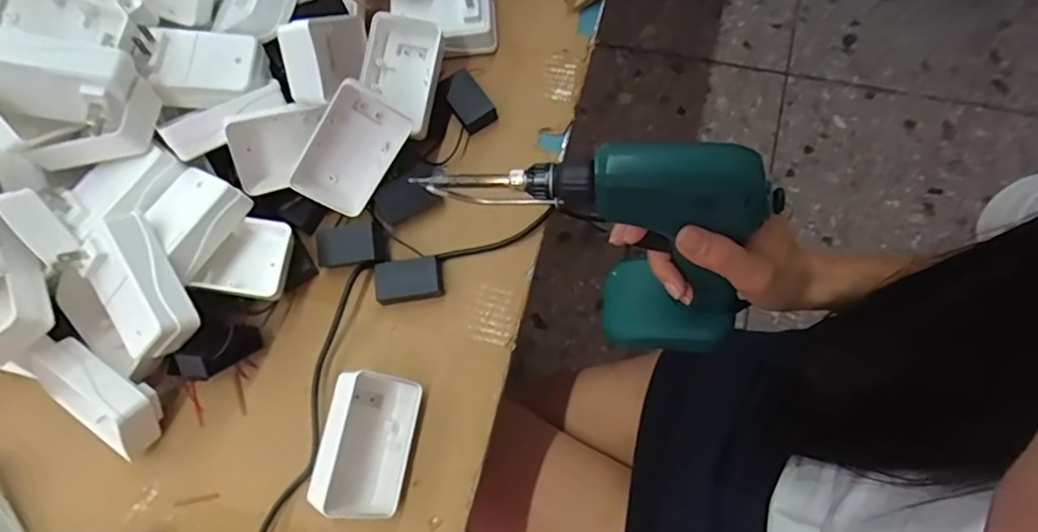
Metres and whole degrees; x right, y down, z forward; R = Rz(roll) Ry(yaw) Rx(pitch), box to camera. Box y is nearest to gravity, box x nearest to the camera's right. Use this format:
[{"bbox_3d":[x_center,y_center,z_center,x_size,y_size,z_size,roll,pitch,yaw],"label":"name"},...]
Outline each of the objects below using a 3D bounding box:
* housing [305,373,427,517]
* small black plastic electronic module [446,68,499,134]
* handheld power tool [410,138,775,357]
[{"bbox_3d":[-0.101,0.119,0.384,0.053,0.047,0.089,9,74,7],"label":"housing"},{"bbox_3d":[-0.041,-0.134,0.466,0.028,0.019,0.046,-32,73,-5],"label":"small black plastic electronic module"},{"bbox_3d":[0.047,-0.007,0.344,0.196,0.159,0.077,7,74,0],"label":"handheld power tool"}]

